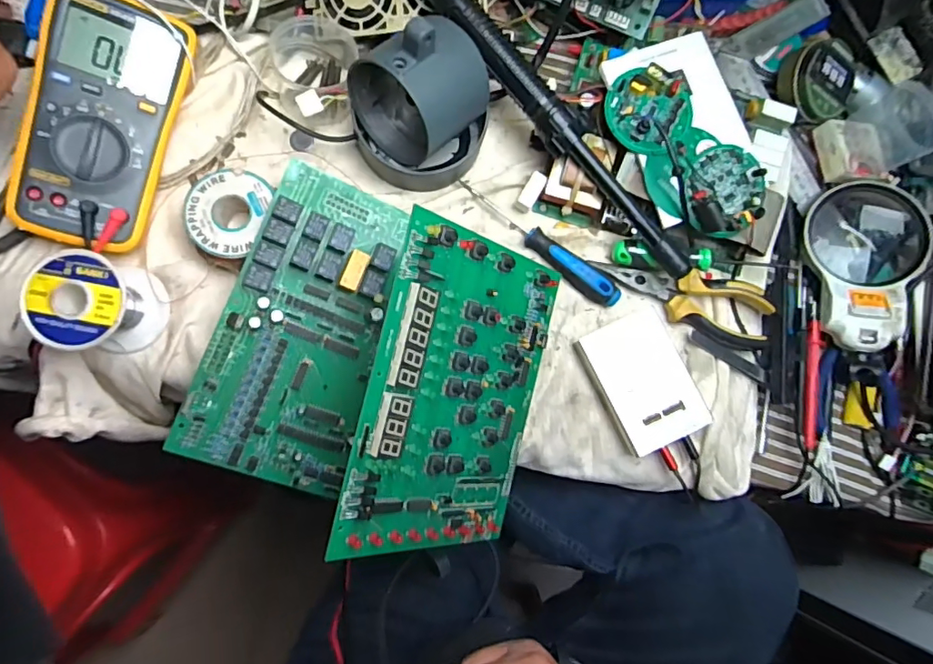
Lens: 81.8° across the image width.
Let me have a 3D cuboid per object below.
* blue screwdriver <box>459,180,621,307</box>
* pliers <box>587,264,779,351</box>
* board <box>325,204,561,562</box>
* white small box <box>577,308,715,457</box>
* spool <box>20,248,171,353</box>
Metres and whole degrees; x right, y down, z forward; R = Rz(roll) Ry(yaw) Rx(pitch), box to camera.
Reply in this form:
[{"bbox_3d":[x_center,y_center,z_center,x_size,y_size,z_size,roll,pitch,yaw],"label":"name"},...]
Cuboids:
[{"bbox_3d":[0.065,-0.075,0.452,0.156,0.017,0.022,40,81,-2],"label":"blue screwdriver"},{"bbox_3d":[0.184,-0.029,0.446,0.148,0.028,0.049,19,82,-5],"label":"pliers"},{"bbox_3d":[-0.002,0.044,0.375,0.157,0.011,0.211,15,88,-45],"label":"board"},{"bbox_3d":[0.144,0.040,0.441,0.072,0.029,0.104,-25,88,-9],"label":"white small box"},{"bbox_3d":[-0.257,-0.018,0.378,0.064,0.062,0.063,-1,84,-8],"label":"spool"}]

